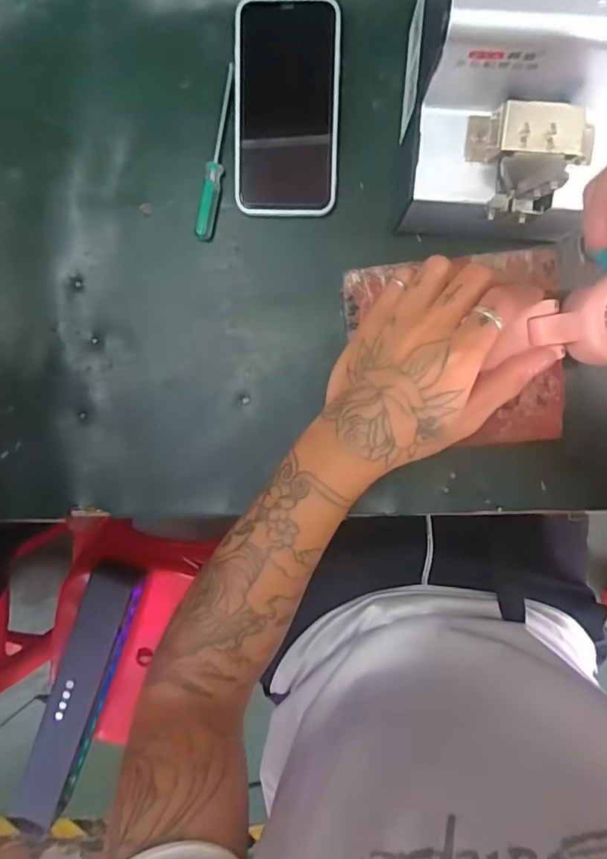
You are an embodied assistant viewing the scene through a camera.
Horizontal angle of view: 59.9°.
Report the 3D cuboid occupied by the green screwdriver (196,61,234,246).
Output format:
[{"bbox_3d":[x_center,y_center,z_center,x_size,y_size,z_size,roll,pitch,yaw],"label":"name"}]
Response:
[{"bbox_3d":[-0.064,-0.203,0.391,0.013,0.009,0.122,12,97,1],"label":"green screwdriver"}]

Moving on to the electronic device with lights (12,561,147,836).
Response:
[{"bbox_3d":[-0.301,0.350,0.713,0.072,0.070,0.368,21,96,0],"label":"electronic device with lights"}]

